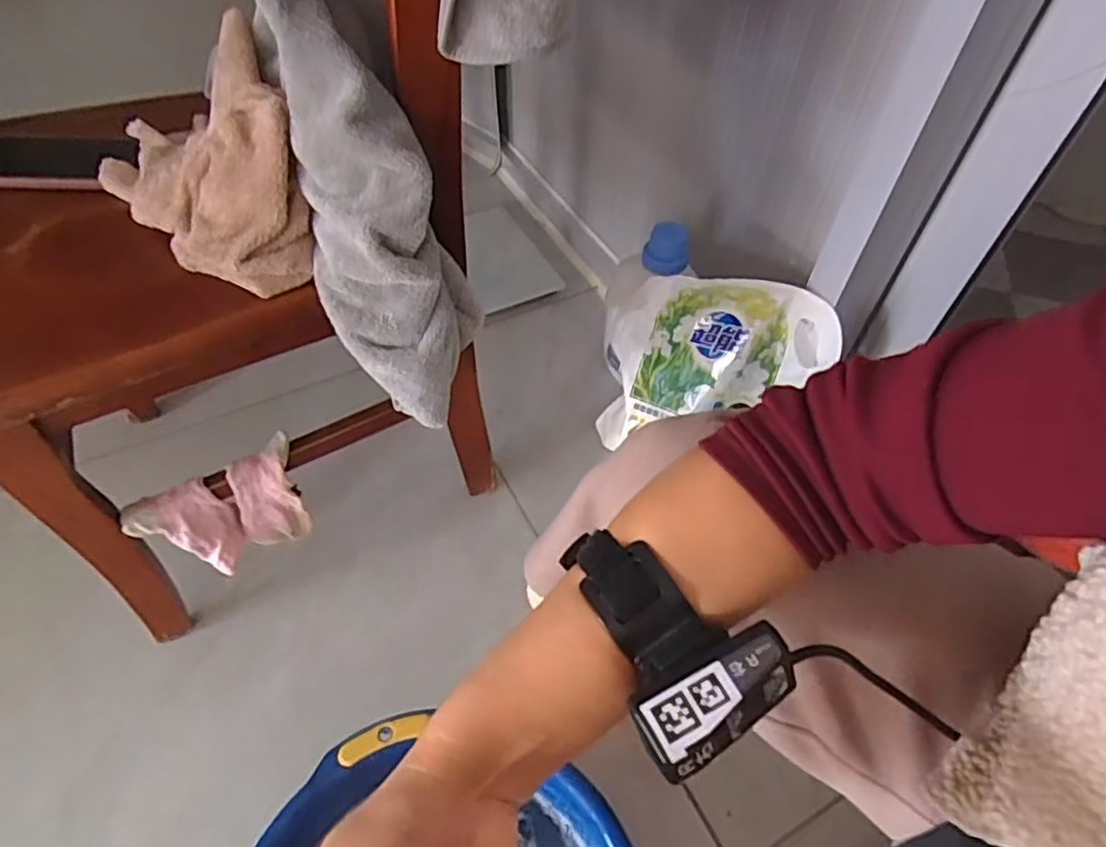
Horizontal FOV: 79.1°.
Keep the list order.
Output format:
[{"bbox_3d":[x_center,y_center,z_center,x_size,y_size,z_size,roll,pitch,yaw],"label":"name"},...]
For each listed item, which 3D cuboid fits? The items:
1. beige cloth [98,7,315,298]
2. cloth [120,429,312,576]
[{"bbox_3d":[-0.297,-0.229,0.556,0.149,0.105,0.294,-27,58,-22],"label":"beige cloth"},{"bbox_3d":[-0.328,0.096,0.681,0.158,0.118,0.061,-26,58,-21],"label":"cloth"}]

